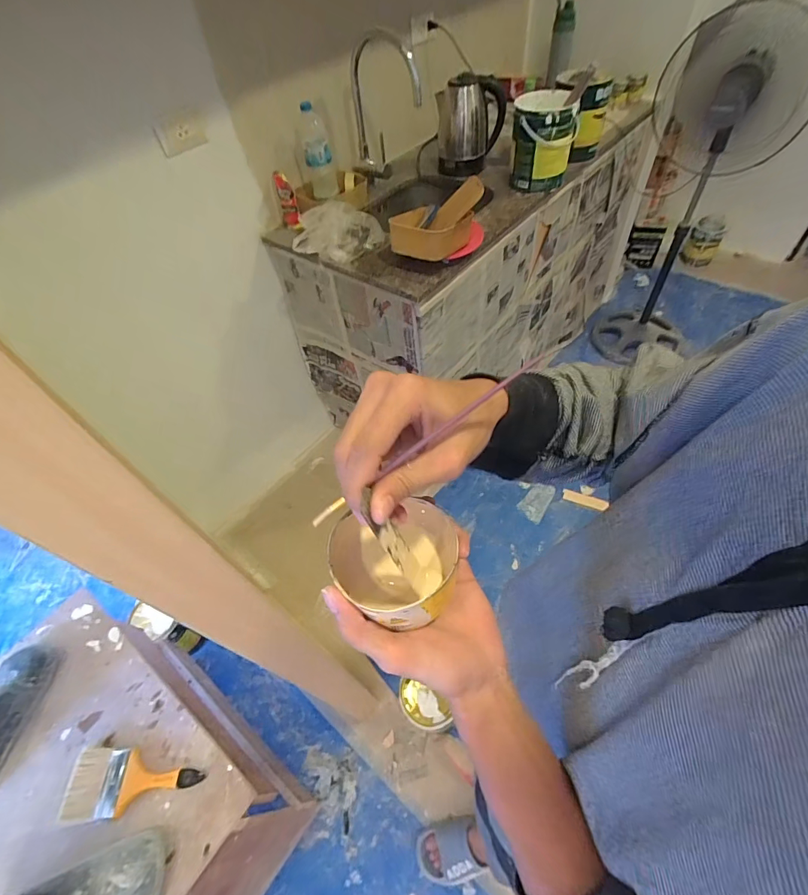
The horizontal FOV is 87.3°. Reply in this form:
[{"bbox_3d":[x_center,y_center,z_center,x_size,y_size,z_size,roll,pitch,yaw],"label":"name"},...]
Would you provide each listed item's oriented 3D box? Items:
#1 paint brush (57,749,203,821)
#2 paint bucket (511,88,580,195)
[{"bbox_3d":[-0.462,0.573,0.729,0.219,0.029,0.097,-5,52,2],"label":"paint brush"},{"bbox_3d":[0.434,-0.953,1.330,0.189,0.205,0.222,10,54,13],"label":"paint bucket"}]

